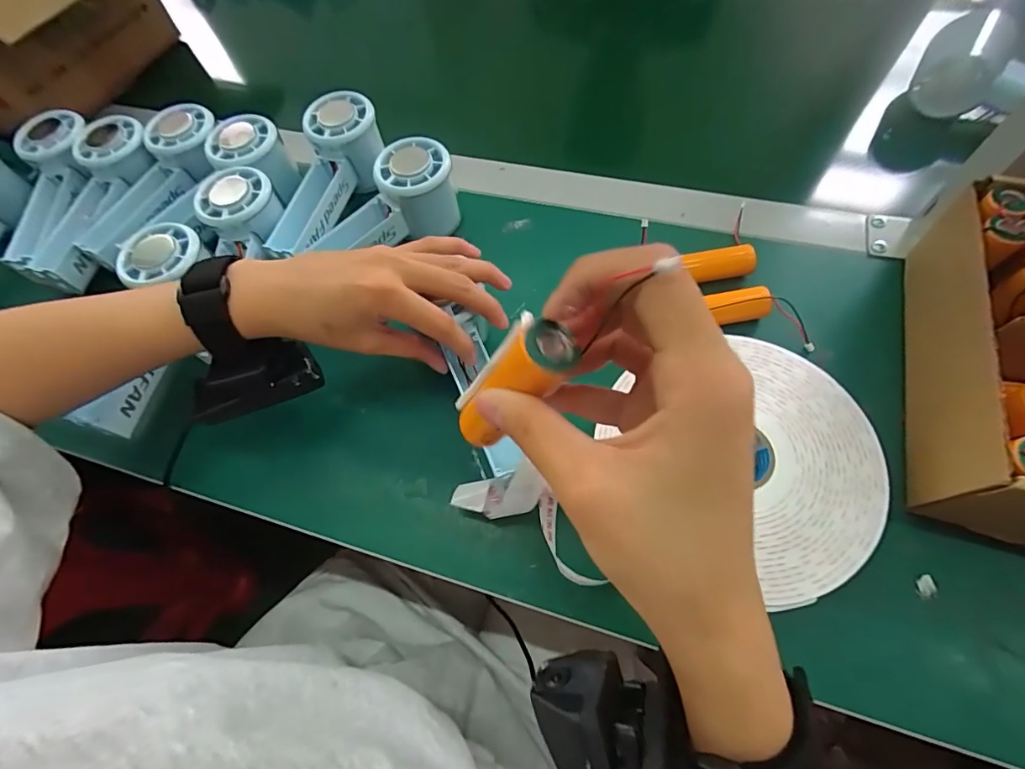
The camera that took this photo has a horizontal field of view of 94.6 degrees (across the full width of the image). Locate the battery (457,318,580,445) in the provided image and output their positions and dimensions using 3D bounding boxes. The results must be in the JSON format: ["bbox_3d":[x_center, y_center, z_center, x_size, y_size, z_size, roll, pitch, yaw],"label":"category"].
[{"bbox_3d":[-0.001,0.004,0.178,0.013,0.071,0.018,-5,64,-29],"label":"battery"}]

